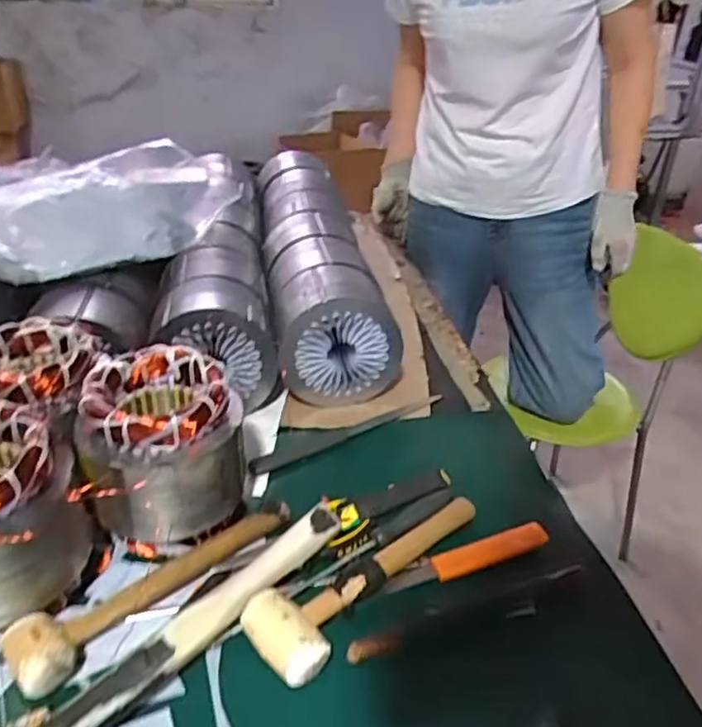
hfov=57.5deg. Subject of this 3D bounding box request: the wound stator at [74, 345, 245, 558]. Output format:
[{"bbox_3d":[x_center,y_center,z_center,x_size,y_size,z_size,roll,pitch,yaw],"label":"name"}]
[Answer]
[{"bbox_3d":[-0.183,0.085,0.622,0.140,0.155,0.132,-11,34,-22],"label":"wound stator"}]

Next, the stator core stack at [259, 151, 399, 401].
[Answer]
[{"bbox_3d":[-0.069,-0.189,1.108,0.152,0.158,0.695,-2,32,-9],"label":"stator core stack"}]

